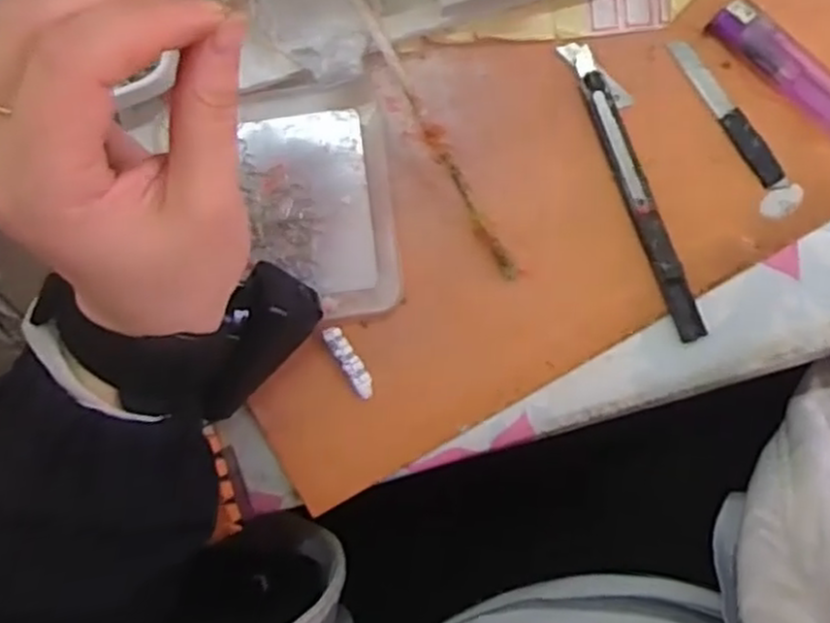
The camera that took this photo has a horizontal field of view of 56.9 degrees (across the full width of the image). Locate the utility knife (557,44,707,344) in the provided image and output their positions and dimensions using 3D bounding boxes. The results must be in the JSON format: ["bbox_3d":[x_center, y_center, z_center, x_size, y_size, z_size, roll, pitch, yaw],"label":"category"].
[{"bbox_3d":[0.101,-0.055,0.341,0.017,0.008,0.142,-22,90,5],"label":"utility knife"}]

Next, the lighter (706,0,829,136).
[{"bbox_3d":[0.163,-0.106,0.333,0.078,0.011,0.019,41,94,3],"label":"lighter"}]

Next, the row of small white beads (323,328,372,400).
[{"bbox_3d":[-0.030,0.024,0.356,0.009,0.005,0.036,-31,89,5],"label":"row of small white beads"}]

